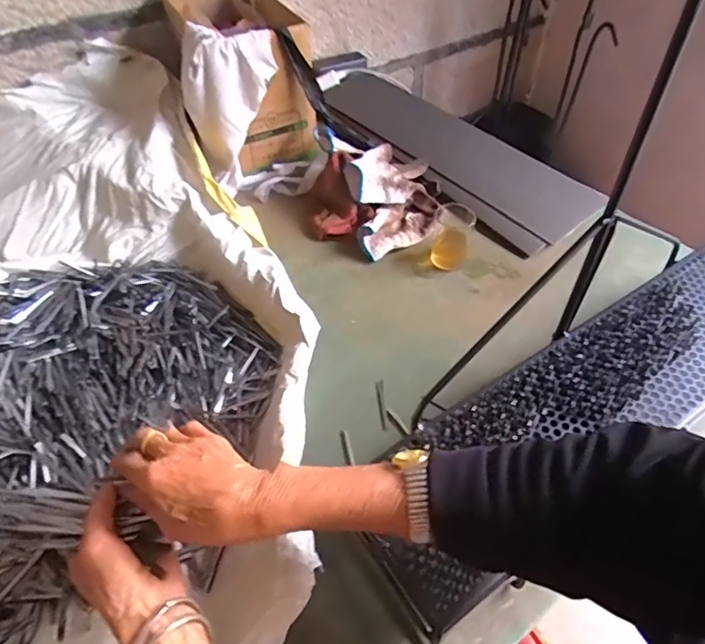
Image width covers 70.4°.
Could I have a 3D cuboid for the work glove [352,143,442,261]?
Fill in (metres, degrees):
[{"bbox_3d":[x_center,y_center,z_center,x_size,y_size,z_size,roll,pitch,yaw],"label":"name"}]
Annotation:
[{"bbox_3d":[0.072,-0.206,0.806,0.136,0.083,0.209,-6,47,-4],"label":"work glove"}]

